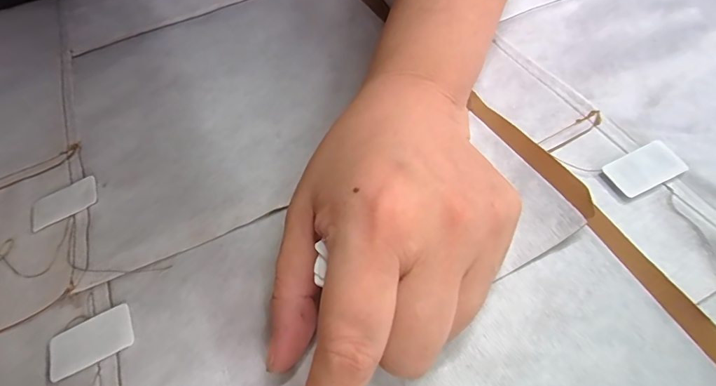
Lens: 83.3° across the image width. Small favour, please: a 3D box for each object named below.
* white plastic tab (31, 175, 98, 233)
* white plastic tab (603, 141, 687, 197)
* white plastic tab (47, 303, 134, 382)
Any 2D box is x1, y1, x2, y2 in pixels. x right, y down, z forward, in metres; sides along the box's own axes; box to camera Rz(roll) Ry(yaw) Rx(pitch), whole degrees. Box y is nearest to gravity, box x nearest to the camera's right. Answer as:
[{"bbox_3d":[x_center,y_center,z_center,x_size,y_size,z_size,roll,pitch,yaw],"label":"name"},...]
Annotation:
[{"bbox_3d":[-0.148,0.005,0.202,0.033,0.005,0.018,-25,58,-11],"label":"white plastic tab"},{"bbox_3d":[0.134,-0.012,0.188,0.034,0.004,0.019,-22,57,-9],"label":"white plastic tab"},{"bbox_3d":[-0.108,0.059,0.162,0.033,0.004,0.019,-23,57,-10],"label":"white plastic tab"}]

